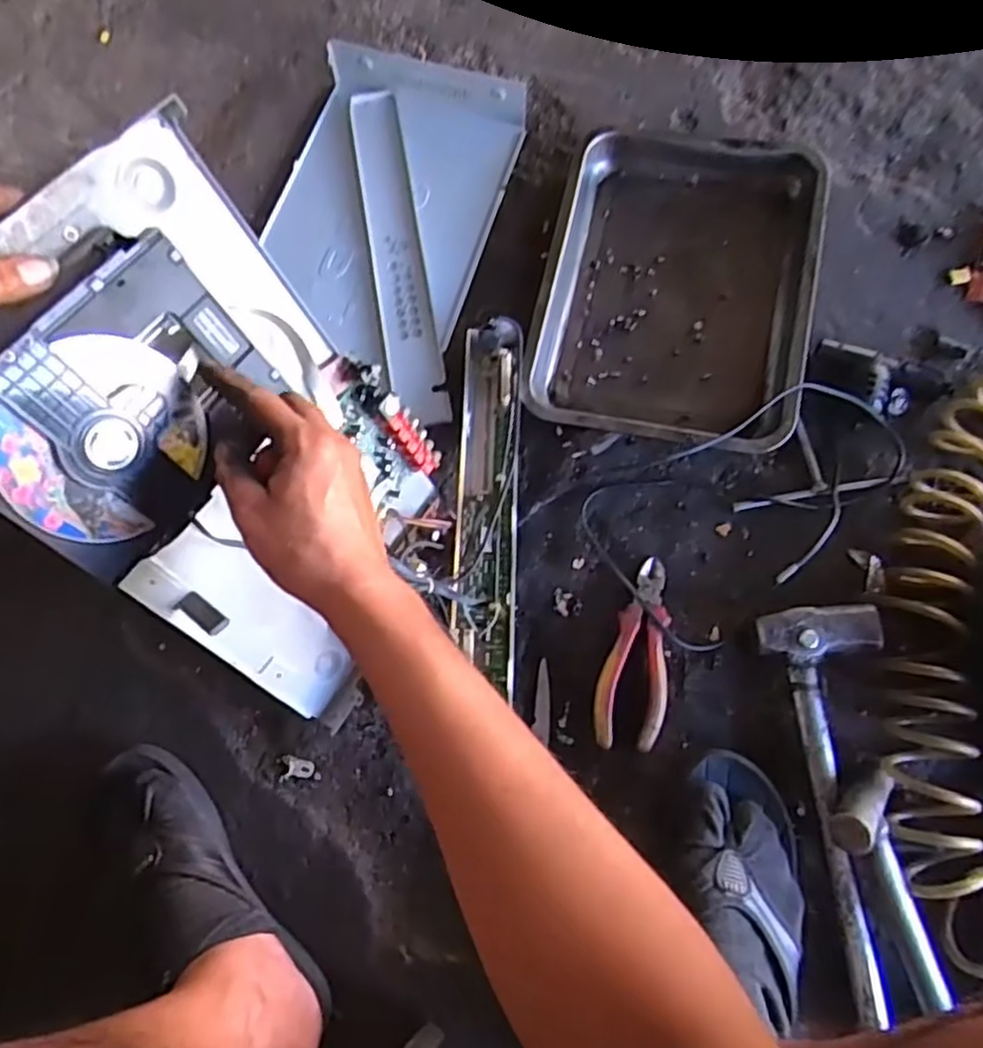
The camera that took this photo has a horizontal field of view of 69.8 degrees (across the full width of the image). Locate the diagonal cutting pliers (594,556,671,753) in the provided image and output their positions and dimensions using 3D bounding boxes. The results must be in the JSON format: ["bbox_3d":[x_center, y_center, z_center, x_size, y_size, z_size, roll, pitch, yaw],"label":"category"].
[{"bbox_3d":[0.134,0.117,0.655,0.059,0.023,0.174,10,76,4],"label":"diagonal cutting pliers"}]

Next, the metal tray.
[{"bbox_3d":[0.190,-0.246,0.728,0.261,0.057,0.348,13,76,5],"label":"metal tray"}]

